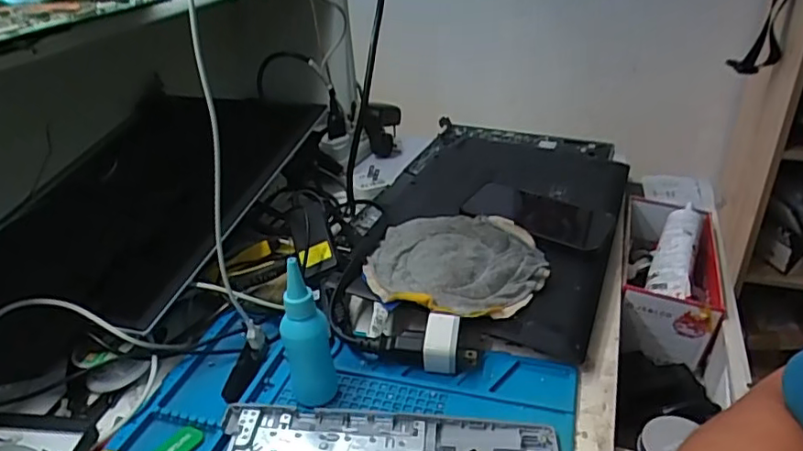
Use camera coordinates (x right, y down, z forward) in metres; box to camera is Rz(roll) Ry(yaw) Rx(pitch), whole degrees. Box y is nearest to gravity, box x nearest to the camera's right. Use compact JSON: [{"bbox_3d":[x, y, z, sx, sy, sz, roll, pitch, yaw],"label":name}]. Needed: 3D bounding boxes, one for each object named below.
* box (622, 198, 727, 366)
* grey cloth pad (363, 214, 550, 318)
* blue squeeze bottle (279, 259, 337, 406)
[{"bbox_3d":[0.287,0.050,0.637,0.092,0.091,0.183,9,32,19],"label":"box"},{"bbox_3d":[0.050,0.033,0.548,0.159,0.018,0.140,9,33,19],"label":"grey cloth pad"},{"bbox_3d":[-0.072,0.079,0.442,0.034,0.119,0.034,-11,32,-13],"label":"blue squeeze bottle"}]

